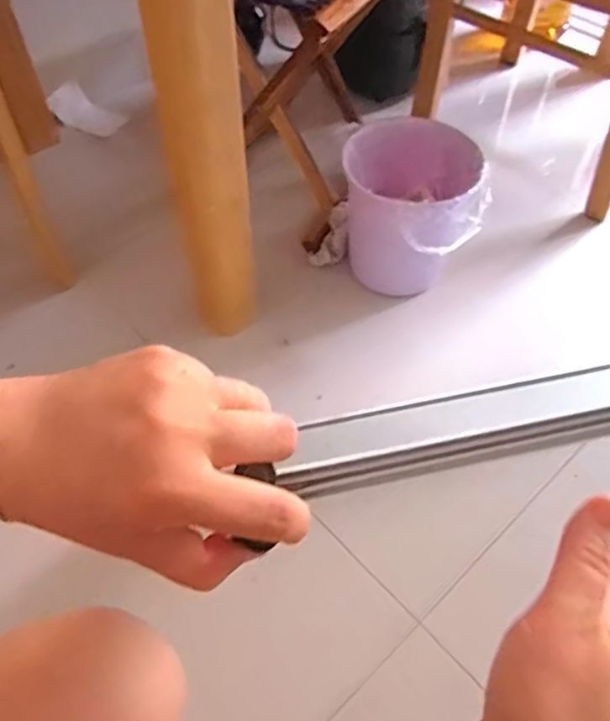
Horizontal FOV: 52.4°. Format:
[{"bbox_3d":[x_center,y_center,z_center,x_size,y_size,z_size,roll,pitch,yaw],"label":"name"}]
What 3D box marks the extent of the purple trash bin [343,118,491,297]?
[{"bbox_3d":[0.172,-0.217,0.994,0.191,0.222,0.209,-4,55,-1],"label":"purple trash bin"}]

